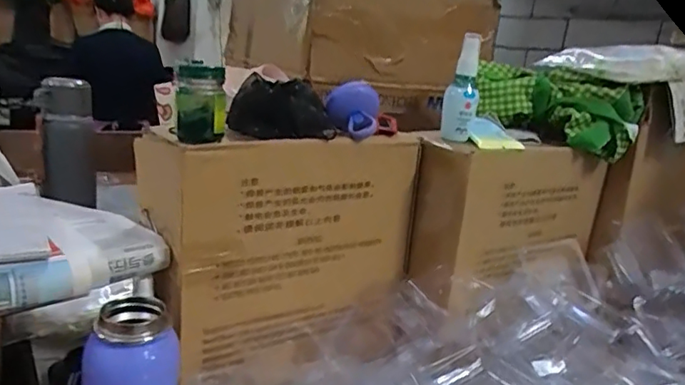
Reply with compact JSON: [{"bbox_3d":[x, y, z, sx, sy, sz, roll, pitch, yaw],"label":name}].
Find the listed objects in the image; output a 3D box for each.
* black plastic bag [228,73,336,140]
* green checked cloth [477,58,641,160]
[{"bbox_3d":[-0.059,-0.084,0.562,0.107,0.051,0.082,5,15,-6],"label":"black plastic bag"},{"bbox_3d":[0.268,-0.110,0.728,0.207,0.088,0.079,15,17,29],"label":"green checked cloth"}]

